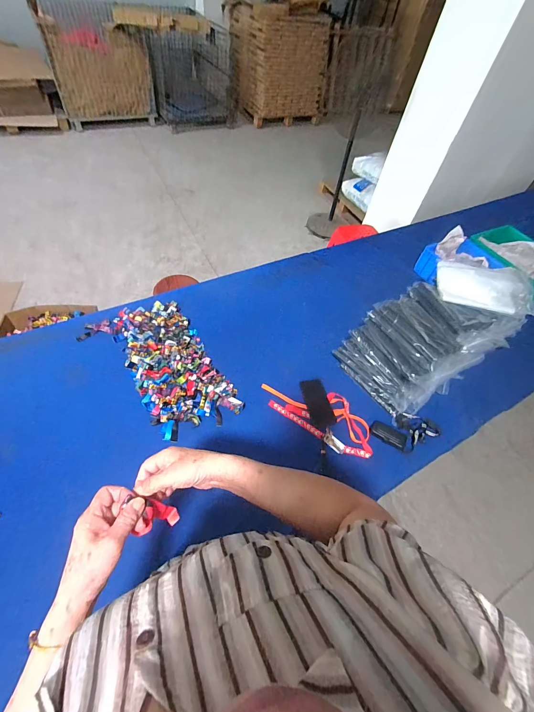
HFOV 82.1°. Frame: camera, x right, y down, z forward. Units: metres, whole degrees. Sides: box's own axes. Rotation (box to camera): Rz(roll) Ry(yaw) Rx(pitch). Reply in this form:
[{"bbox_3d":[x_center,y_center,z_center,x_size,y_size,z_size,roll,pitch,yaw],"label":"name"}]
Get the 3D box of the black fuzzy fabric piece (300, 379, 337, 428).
[{"bbox_3d":[0.164,0.148,0.986,0.074,0.013,0.163,-8,58,-10],"label":"black fuzzy fabric piece"}]

